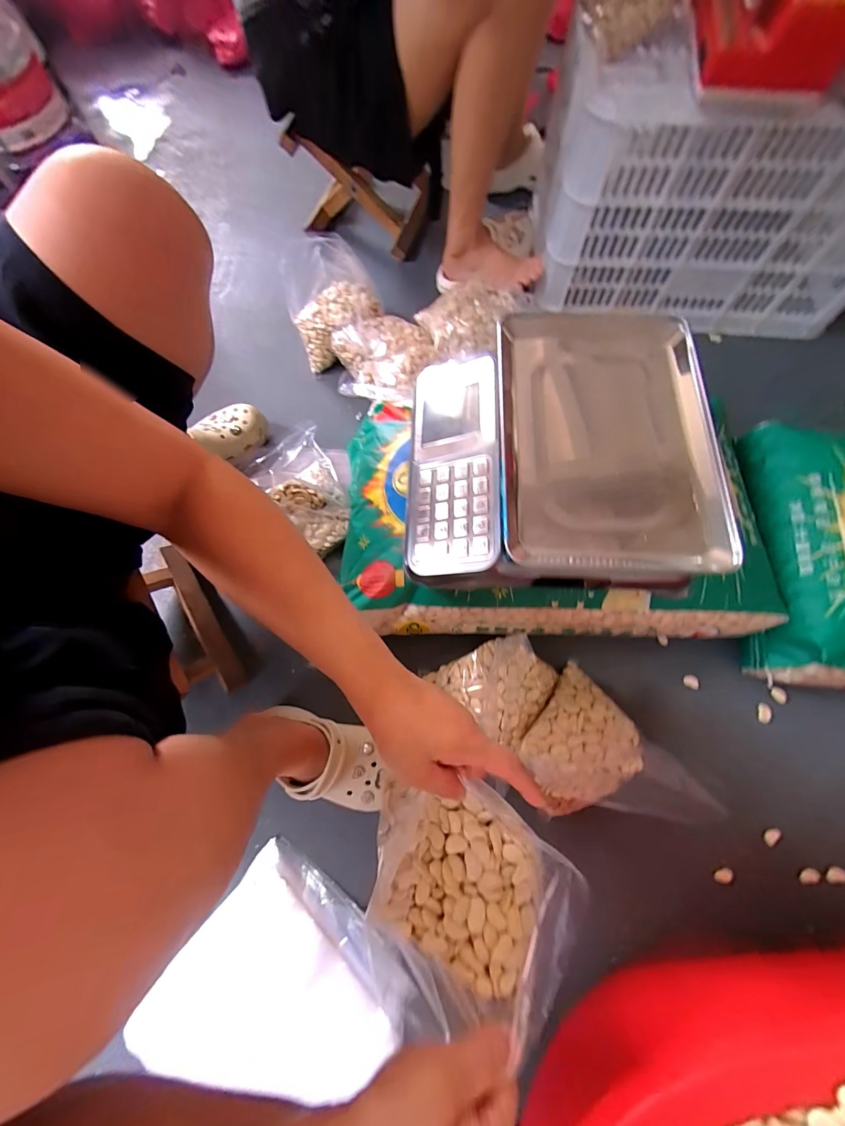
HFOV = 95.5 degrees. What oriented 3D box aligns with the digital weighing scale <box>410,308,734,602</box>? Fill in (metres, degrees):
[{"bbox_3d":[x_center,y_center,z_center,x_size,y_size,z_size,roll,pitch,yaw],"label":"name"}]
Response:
[{"bbox_3d":[0.160,-0.139,0.470,0.348,0.103,0.326,2,74,3],"label":"digital weighing scale"}]

